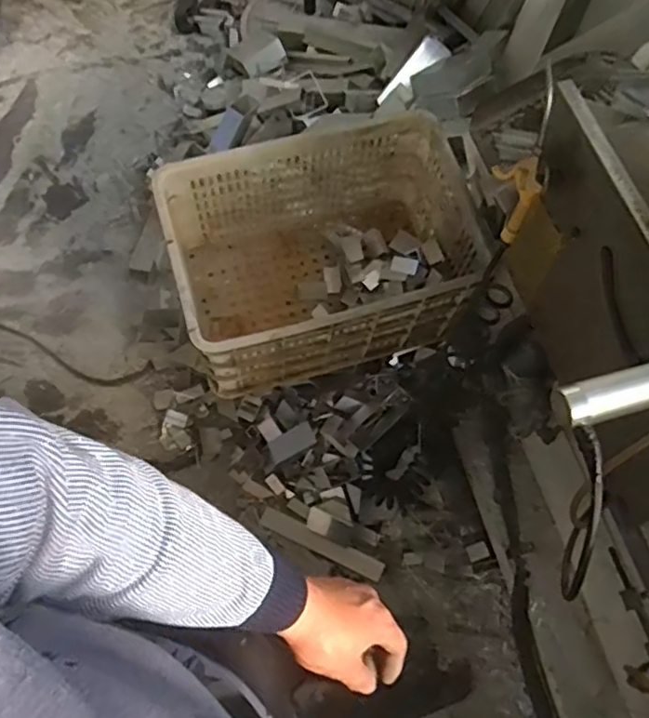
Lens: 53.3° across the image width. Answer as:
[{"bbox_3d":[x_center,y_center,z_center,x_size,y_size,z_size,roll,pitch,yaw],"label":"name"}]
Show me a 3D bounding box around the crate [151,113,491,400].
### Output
[{"bbox_3d":[0.003,-0.181,1.180,0.515,0.264,0.344,-17,66,-7],"label":"crate"}]

